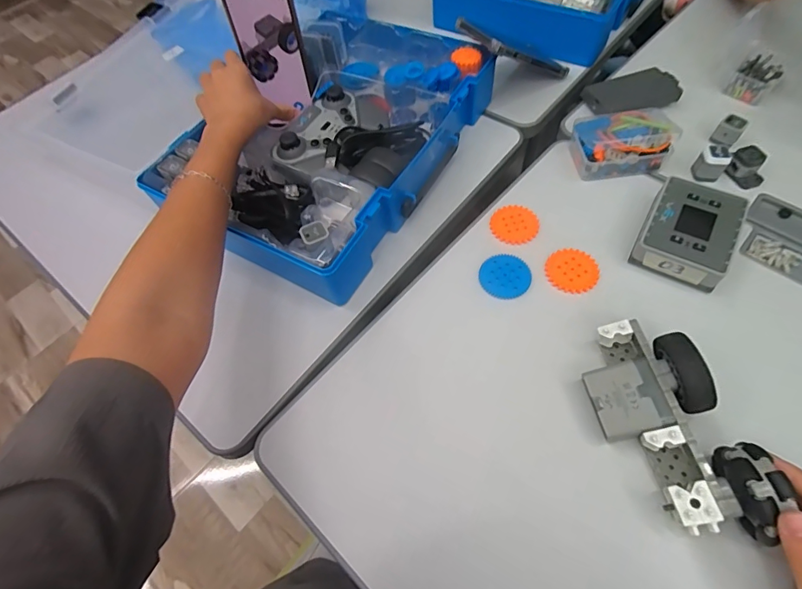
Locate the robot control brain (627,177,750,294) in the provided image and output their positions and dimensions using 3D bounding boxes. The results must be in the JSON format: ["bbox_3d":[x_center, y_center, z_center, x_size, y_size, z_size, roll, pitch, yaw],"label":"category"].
[{"bbox_3d":[0.280,-0.061,0.418,0.076,0.033,0.103,25,65,18],"label":"robot control brain"}]

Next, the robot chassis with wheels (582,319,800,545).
[{"bbox_3d":[0.197,0.094,0.319,0.071,0.057,0.158,-15,61,-5],"label":"robot chassis with wheels"}]

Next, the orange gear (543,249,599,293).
[{"bbox_3d":[0.171,-0.024,0.425,0.049,0.004,0.049,-2,60,4],"label":"orange gear"}]

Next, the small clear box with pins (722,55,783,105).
[{"bbox_3d":[0.438,-0.268,0.527,0.044,0.029,0.057,31,67,21],"label":"small clear box with pins"}]

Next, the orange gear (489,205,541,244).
[{"bbox_3d":[0.123,-0.077,0.458,0.050,0.004,0.049,-2,60,4],"label":"orange gear"}]

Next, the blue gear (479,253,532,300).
[{"bbox_3d":[0.106,-0.020,0.430,0.049,0.004,0.050,-2,60,4],"label":"blue gear"}]

